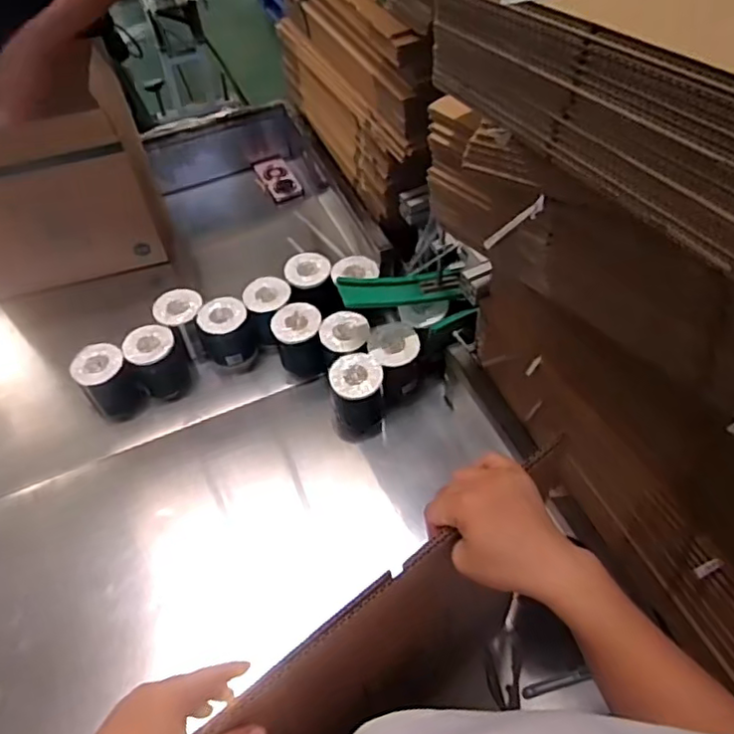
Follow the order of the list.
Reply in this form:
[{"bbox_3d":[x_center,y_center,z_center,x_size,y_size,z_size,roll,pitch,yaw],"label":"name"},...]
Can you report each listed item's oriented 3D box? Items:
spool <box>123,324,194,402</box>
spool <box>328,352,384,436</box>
[{"bbox_3d":[-0.406,-0.013,1.221,0.092,0.119,0.098,-1,54,2],"label":"spool"},{"bbox_3d":[-0.016,0.055,1.167,0.091,0.158,0.088,-1,54,2],"label":"spool"}]

